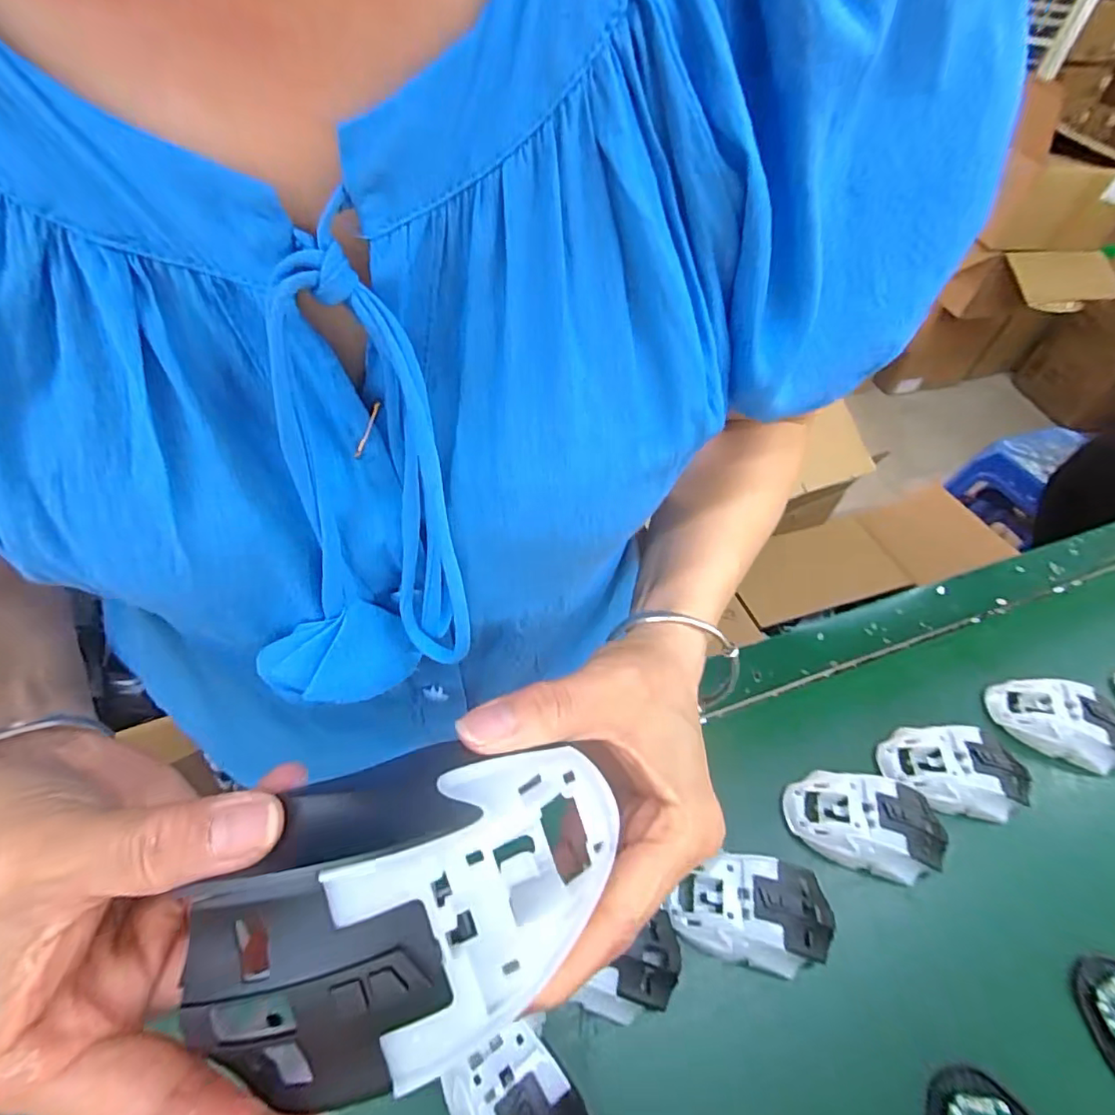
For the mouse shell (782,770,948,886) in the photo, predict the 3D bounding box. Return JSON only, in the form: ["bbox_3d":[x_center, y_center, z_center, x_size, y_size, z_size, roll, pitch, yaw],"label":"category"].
[{"bbox_3d":[0.238,0.202,0.424,0.118,0.034,0.066,13,51,6],"label":"mouse shell"}]

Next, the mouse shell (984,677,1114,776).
[{"bbox_3d":[0.450,0.145,0.490,0.105,0.034,0.065,18,52,9],"label":"mouse shell"}]

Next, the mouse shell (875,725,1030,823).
[{"bbox_3d":[0.332,0.176,0.457,0.114,0.032,0.069,6,51,0],"label":"mouse shell"}]

